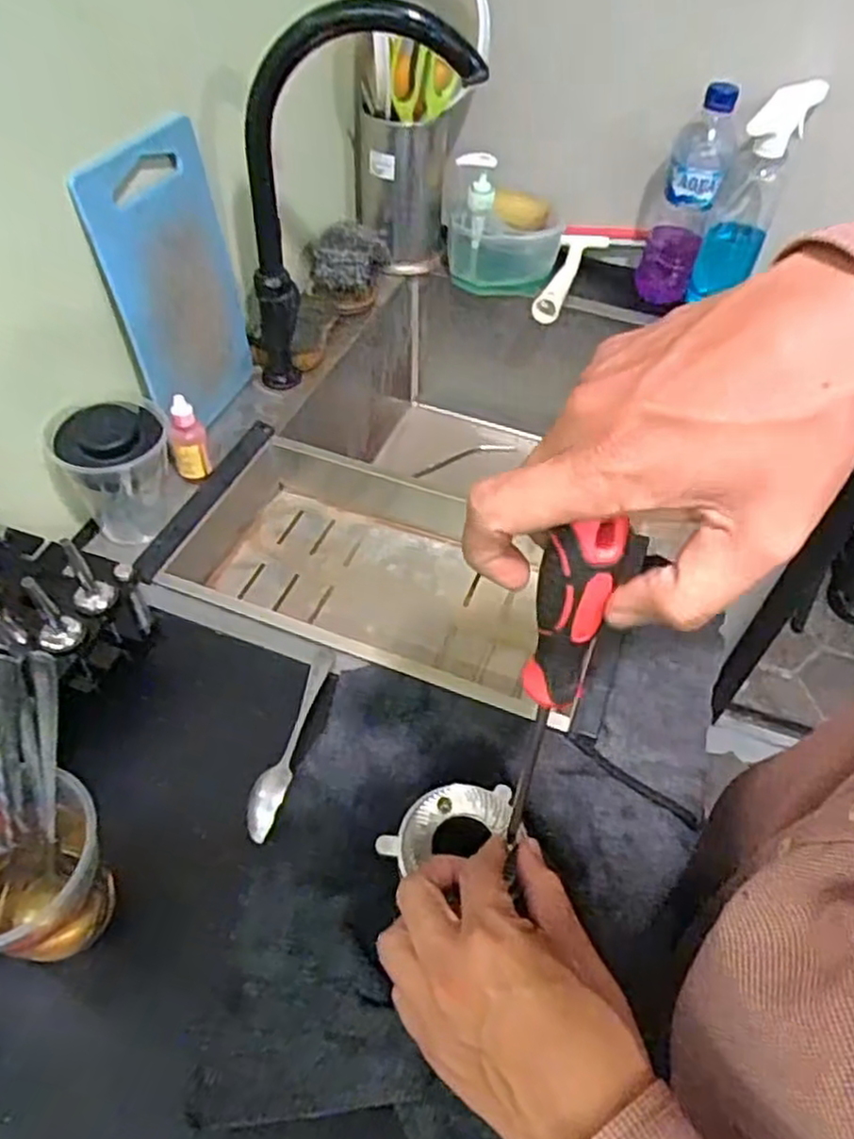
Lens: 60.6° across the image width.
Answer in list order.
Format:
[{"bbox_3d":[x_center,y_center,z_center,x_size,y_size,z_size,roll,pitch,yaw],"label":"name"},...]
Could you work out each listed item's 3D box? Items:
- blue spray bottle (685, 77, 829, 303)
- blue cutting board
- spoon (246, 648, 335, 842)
[{"bbox_3d":[0.363,-0.412,0.822,0.063,0.225,0.075,23,52,15],"label":"blue spray bottle"},{"bbox_3d":[-0.209,-0.238,0.621,0.013,0.234,0.148,15,49,16],"label":"blue cutting board"},{"bbox_3d":[-0.091,0.114,0.500,0.022,0.013,0.144,13,50,8],"label":"spoon"}]

